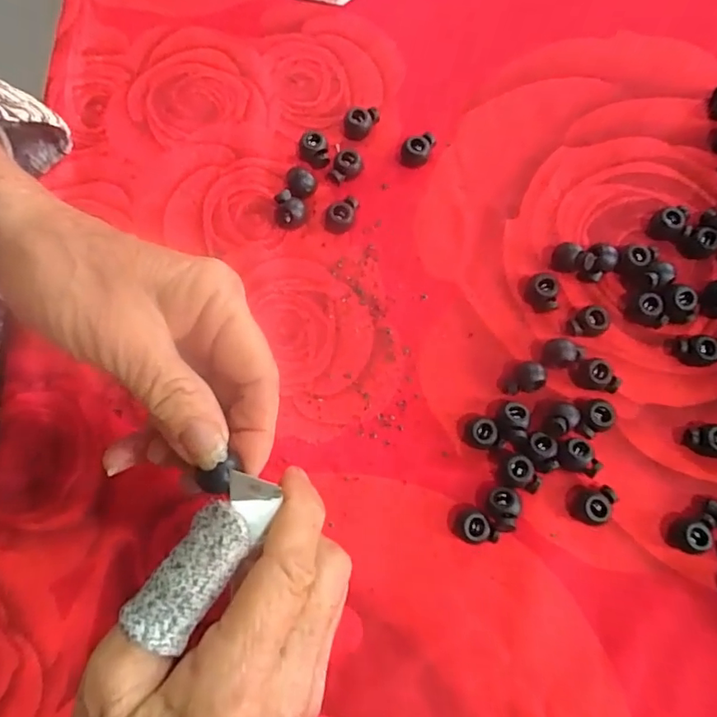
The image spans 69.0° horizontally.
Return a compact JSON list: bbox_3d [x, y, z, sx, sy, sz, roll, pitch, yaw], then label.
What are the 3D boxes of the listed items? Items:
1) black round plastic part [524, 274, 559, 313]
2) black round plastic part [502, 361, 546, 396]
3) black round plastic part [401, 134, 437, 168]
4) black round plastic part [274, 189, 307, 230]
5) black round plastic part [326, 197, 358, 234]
[{"bbox_3d":[0.092,-0.033,0.262,0.012,0.013,0.017,-4,77,0],"label":"black round plastic part"},{"bbox_3d":[0.079,0.010,0.252,0.018,0.014,0.014,-5,77,0],"label":"black round plastic part"},{"bbox_3d":[0.032,-0.113,0.282,0.015,0.013,0.015,0,77,1],"label":"black round plastic part"},{"bbox_3d":[-0.036,-0.077,0.271,0.015,0.014,0.013,26,78,7],"label":"black round plastic part"},{"bbox_3d":[-0.008,-0.075,0.273,0.017,0.013,0.011,-22,77,-4],"label":"black round plastic part"}]

